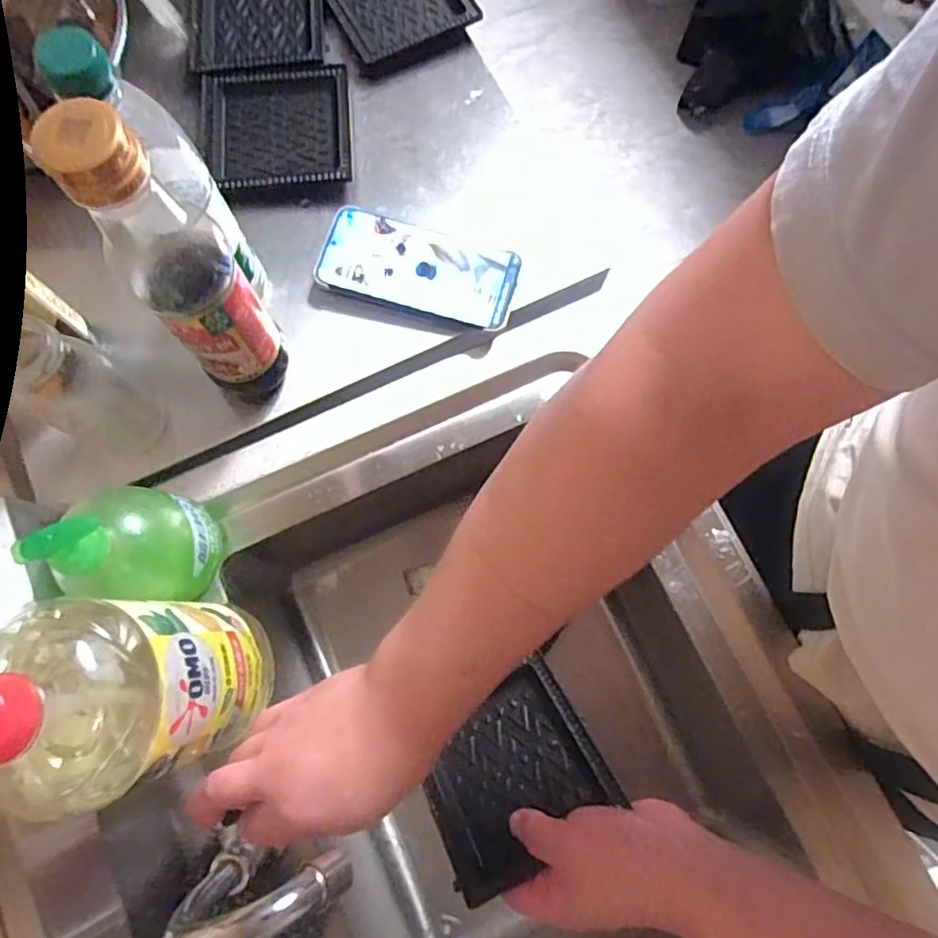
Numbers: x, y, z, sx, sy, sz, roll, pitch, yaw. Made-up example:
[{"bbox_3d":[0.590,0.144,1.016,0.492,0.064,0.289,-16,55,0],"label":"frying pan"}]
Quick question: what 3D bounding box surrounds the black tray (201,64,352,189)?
[{"bbox_3d":[-0.175,-0.307,0.558,0.130,0.013,0.125,-5,76,-2],"label":"black tray"}]

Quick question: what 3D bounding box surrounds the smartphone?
[{"bbox_3d":[-0.042,-0.171,0.523,0.164,0.006,0.076,16,78,4],"label":"smartphone"}]

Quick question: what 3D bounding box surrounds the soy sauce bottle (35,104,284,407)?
[{"bbox_3d":[-0.174,-0.116,0.398,0.061,0.256,0.061,-34,79,-9],"label":"soy sauce bottle"}]

